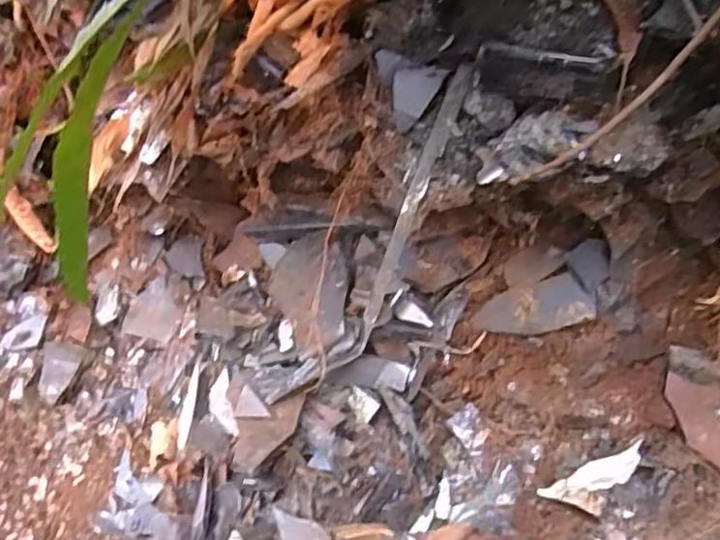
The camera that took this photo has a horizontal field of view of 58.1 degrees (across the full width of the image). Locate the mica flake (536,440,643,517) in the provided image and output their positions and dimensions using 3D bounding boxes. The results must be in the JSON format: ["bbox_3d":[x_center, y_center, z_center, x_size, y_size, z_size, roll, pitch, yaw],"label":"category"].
[{"bbox_3d":[0.219,0.198,0.598,0.098,0.008,0.040,-32,78,9],"label":"mica flake"}]

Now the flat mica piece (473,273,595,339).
[{"bbox_3d":[0.187,0.041,0.698,0.134,0.011,0.056,-11,72,-16],"label":"flat mica piece"}]

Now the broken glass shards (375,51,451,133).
[{"bbox_3d":[0.049,-0.211,0.698,0.016,0.092,0.089,-10,67,-31],"label":"broken glass shards"}]

